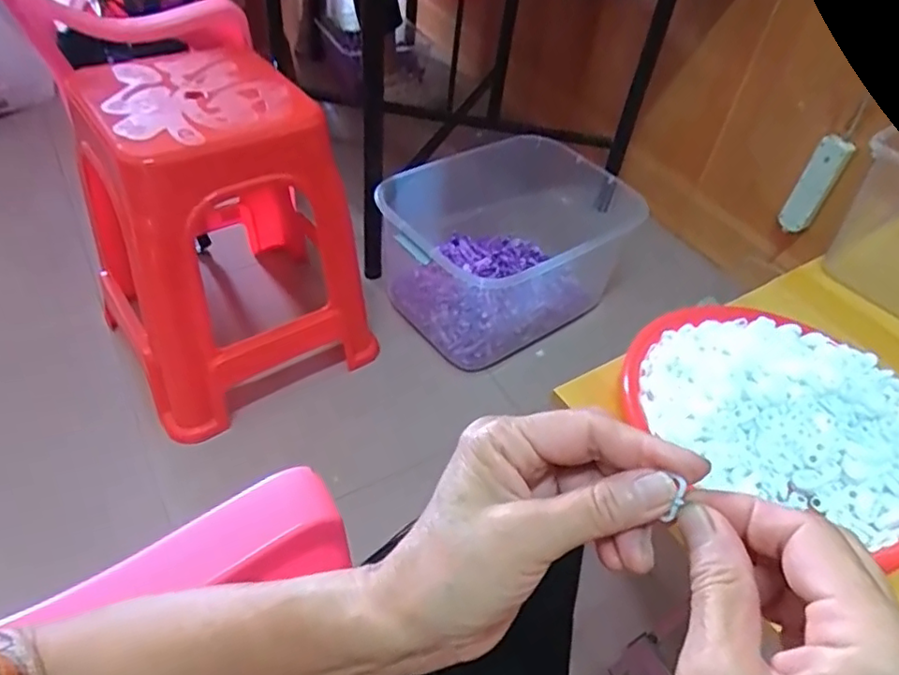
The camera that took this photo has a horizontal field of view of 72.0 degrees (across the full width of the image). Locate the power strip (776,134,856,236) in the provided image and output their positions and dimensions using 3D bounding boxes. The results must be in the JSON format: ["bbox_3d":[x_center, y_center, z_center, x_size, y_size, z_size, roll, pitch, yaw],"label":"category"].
[{"bbox_3d":[0.666,-0.274,1.138,0.052,0.192,0.025,33,51,23],"label":"power strip"}]

